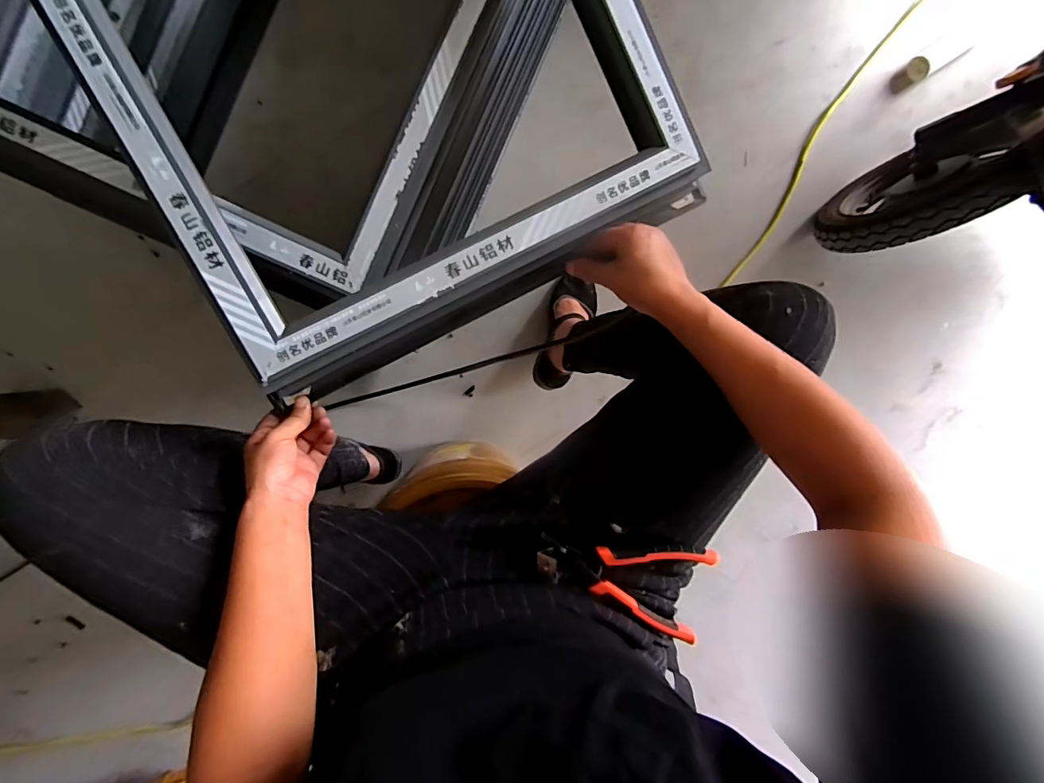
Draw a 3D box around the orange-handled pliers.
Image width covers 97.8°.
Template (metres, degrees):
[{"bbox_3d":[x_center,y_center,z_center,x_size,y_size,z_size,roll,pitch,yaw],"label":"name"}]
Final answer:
[{"bbox_3d":[0.099,0.176,0.442,0.162,0.033,0.085,17,93,-8],"label":"orange-handled pliers"}]

